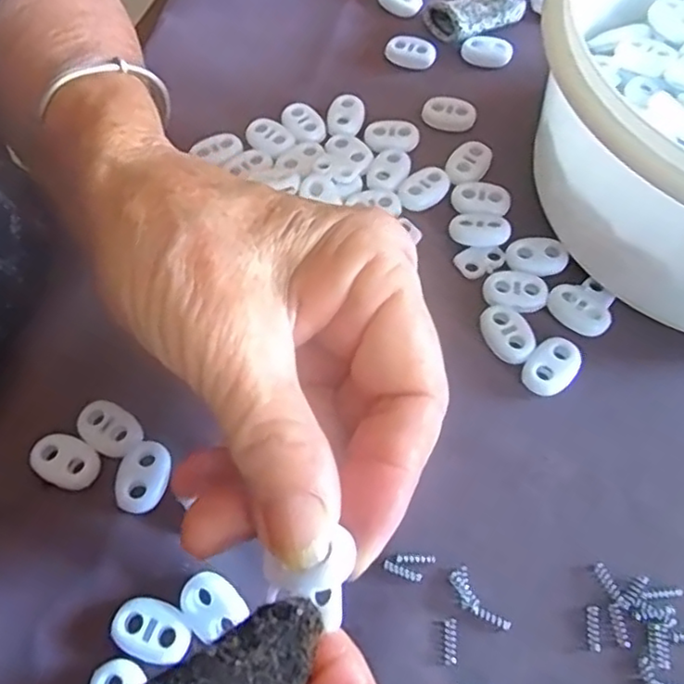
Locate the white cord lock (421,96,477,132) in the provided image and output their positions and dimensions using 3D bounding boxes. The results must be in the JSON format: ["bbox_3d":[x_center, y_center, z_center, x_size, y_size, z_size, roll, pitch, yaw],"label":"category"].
[{"bbox_3d":[0.045,-0.097,0.271,0.022,0.005,0.013,10,63,6],"label":"white cord lock"}]

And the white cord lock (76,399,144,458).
[{"bbox_3d":[-0.076,0.028,0.208,0.021,0.004,0.014,30,67,15],"label":"white cord lock"}]

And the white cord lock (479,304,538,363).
[{"bbox_3d":[0.057,-0.004,0.220,0.015,0.004,0.022,-24,65,-12],"label":"white cord lock"}]

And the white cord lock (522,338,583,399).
[{"bbox_3d":[0.071,0.009,0.216,0.015,0.005,0.021,37,69,18],"label":"white cord lock"}]

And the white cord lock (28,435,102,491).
[{"bbox_3d":[-0.088,0.038,0.204,0.021,0.004,0.015,24,65,12],"label":"white cord lock"}]

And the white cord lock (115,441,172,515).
[{"bbox_3d":[-0.062,0.042,0.201,0.015,0.005,0.022,2,63,2],"label":"white cord lock"}]

